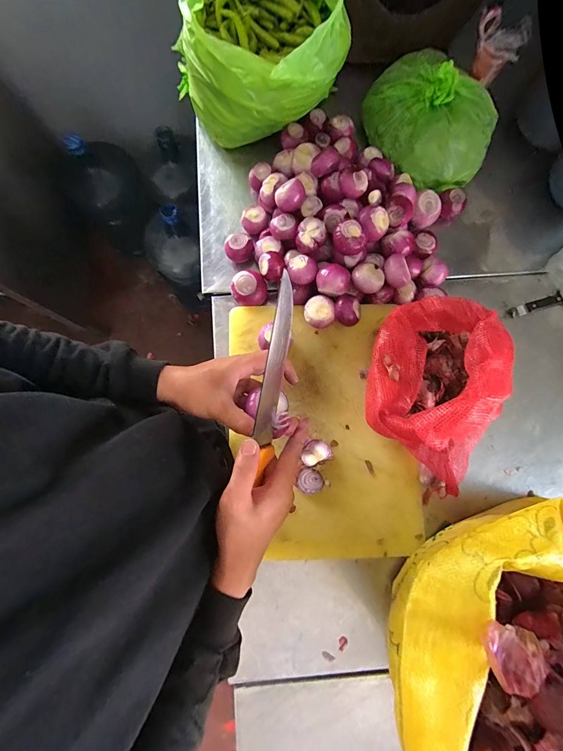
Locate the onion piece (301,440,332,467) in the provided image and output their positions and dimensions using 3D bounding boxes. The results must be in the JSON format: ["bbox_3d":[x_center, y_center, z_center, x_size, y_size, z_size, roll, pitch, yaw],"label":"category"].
[{"bbox_3d":[0.054,0.122,0.516,0.046,0.016,0.032,-25,81,-4],"label":"onion piece"}]

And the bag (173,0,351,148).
[{"bbox_3d":[-0.032,-0.522,0.521,0.226,0.203,0.220,-38,83,-6],"label":"bag"}]

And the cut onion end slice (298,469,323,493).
[{"bbox_3d":[0.046,0.167,0.509,0.037,0.014,0.037,0,80,0],"label":"cut onion end slice"}]

